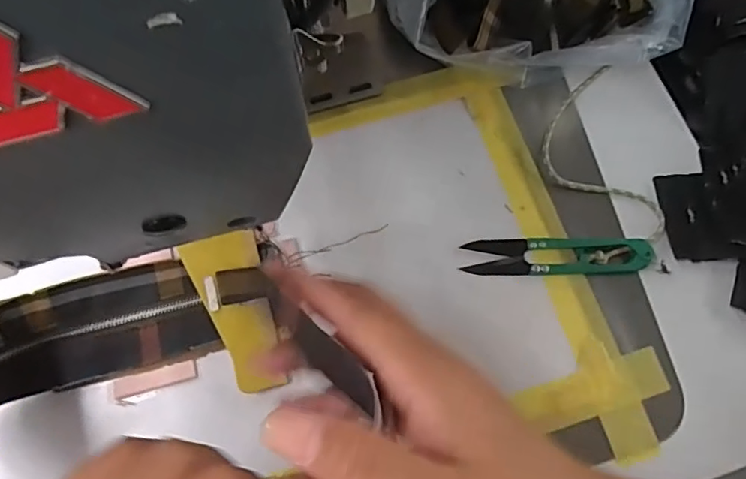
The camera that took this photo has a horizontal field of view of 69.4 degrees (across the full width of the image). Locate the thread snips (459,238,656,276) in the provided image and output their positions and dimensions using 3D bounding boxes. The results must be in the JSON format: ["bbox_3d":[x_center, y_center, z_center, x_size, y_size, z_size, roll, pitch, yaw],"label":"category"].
[{"bbox_3d":[0.107,0.009,0.309,0.105,0.010,0.022,1,70,0],"label":"thread snips"}]

